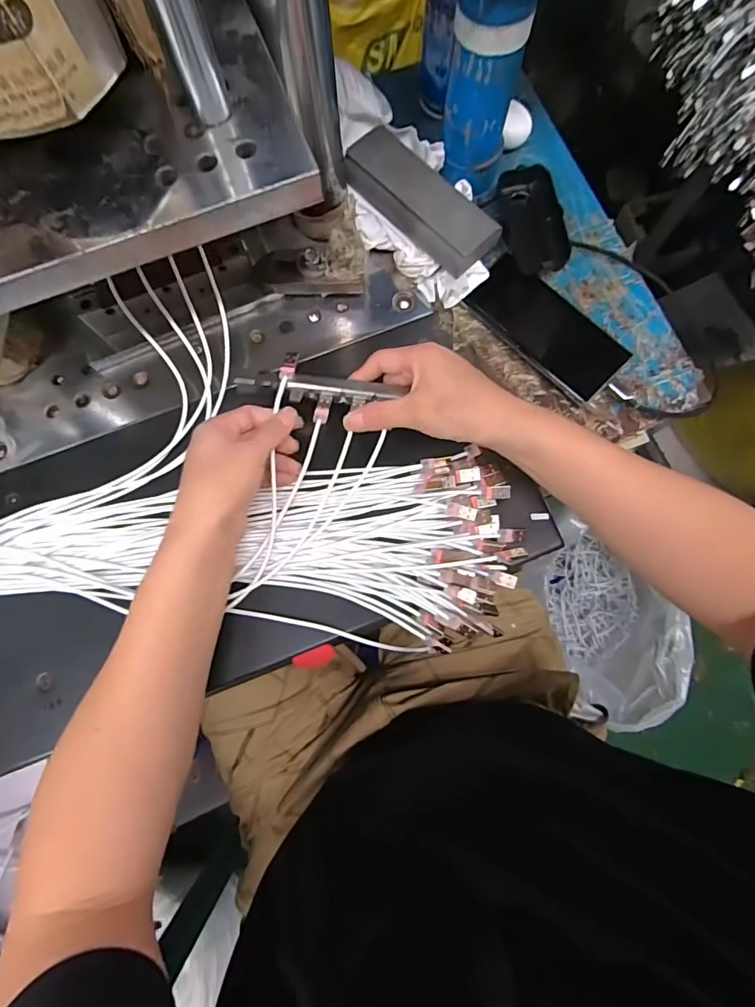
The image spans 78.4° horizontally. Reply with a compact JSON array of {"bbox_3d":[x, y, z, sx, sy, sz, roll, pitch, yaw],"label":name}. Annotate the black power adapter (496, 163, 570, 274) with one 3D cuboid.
[{"bbox_3d":[0.154,-0.272,0.457,0.048,0.032,0.105,-12,79,-2],"label":"black power adapter"}]

